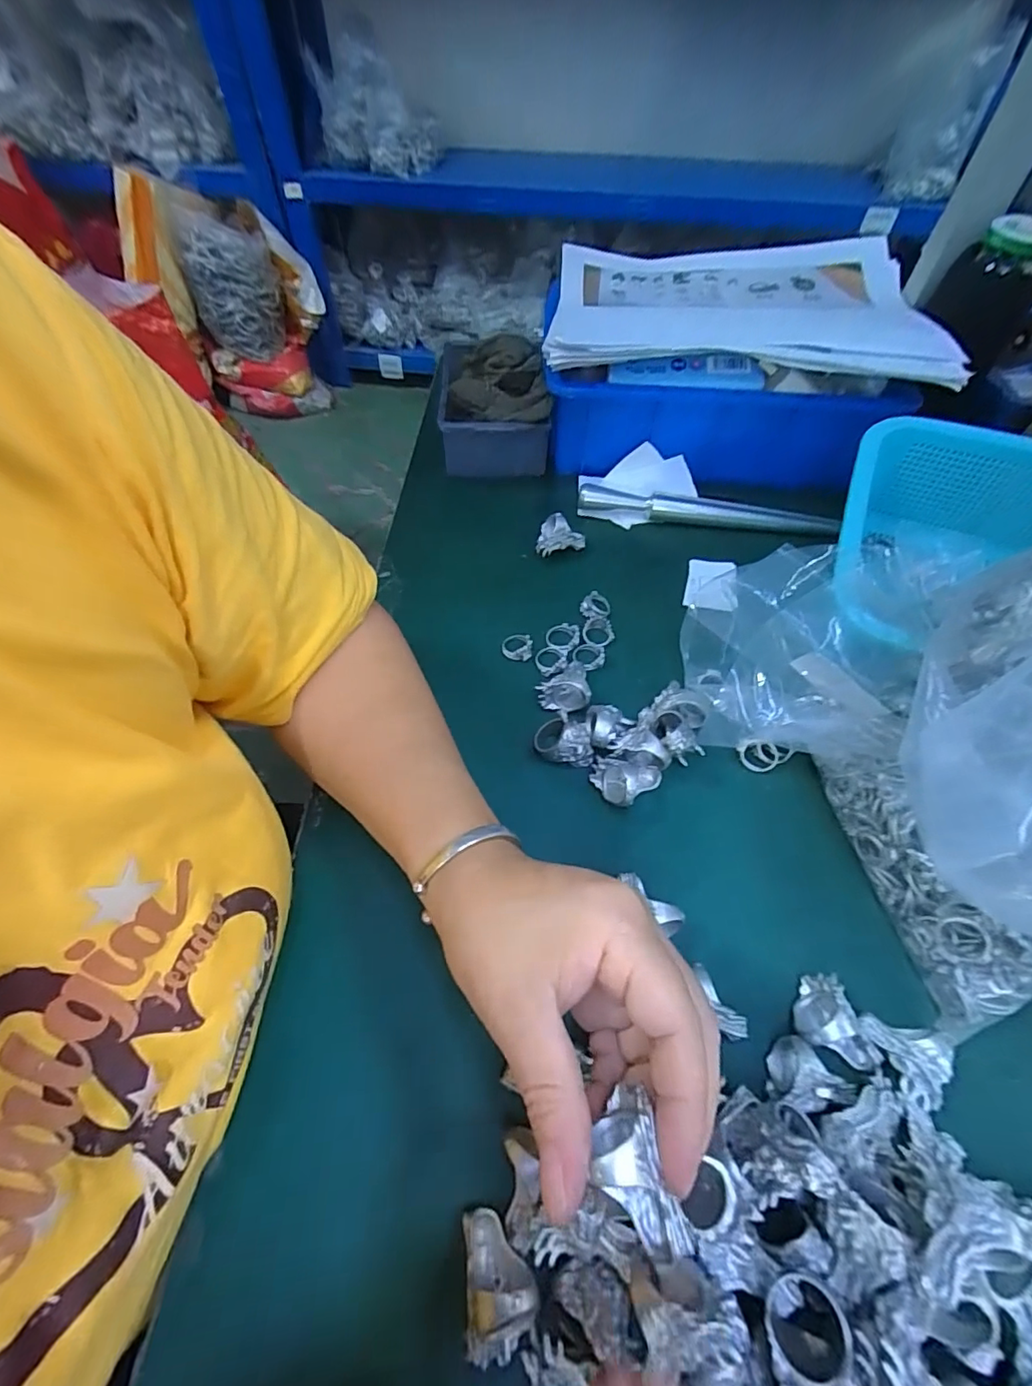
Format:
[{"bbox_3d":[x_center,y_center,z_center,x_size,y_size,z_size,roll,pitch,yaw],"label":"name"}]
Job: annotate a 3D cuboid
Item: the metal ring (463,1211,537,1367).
[{"bbox_3d":[-0.006,0.214,0.195,0.025,0.032,0.032,-5,57,-5],"label":"metal ring"}]

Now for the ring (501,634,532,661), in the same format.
[{"bbox_3d":[0.001,-0.033,0.376,0.022,0.005,0.020,-6,63,13],"label":"ring"}]

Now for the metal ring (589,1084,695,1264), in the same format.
[{"bbox_3d":[0.035,0.144,0.158,0.023,0.022,0.039,-9,57,-8],"label":"metal ring"}]

